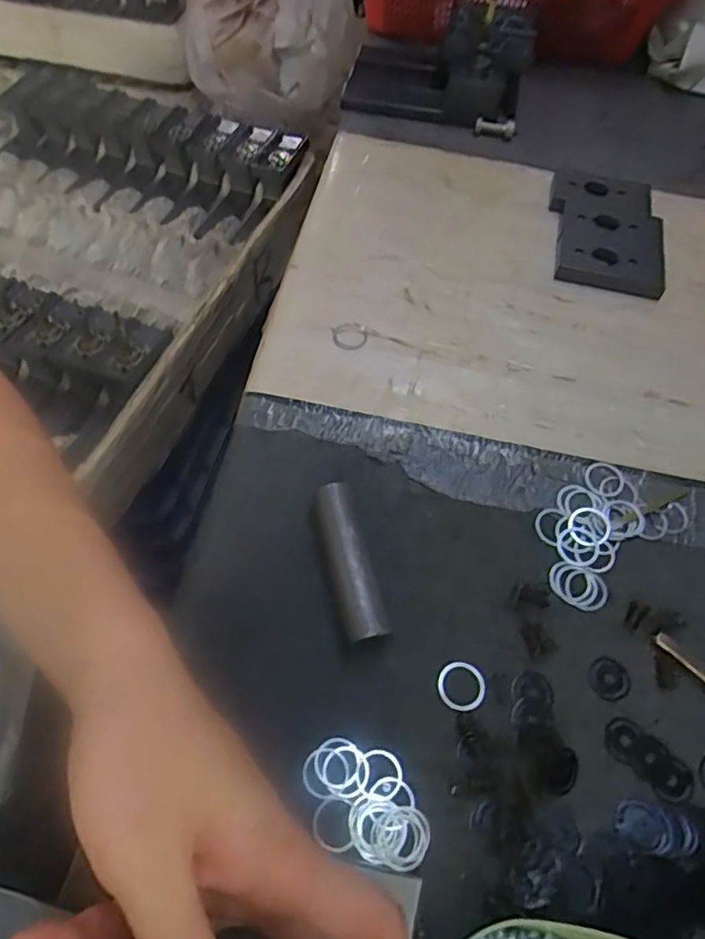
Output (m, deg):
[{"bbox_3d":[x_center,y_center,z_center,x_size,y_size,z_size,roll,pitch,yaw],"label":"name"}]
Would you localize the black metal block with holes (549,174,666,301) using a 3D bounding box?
[{"bbox_3d":[0.214,-0.203,0.514,0.088,0.015,0.134,10,59,2],"label":"black metal block with holes"}]

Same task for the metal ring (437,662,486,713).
[{"bbox_3d":[0.059,0.117,0.329,0.026,0.004,0.025,2,60,-3],"label":"metal ring"}]

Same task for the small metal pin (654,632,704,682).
[{"bbox_3d":[0.187,0.107,0.341,0.040,0.006,0.007,40,65,18],"label":"small metal pin"}]

